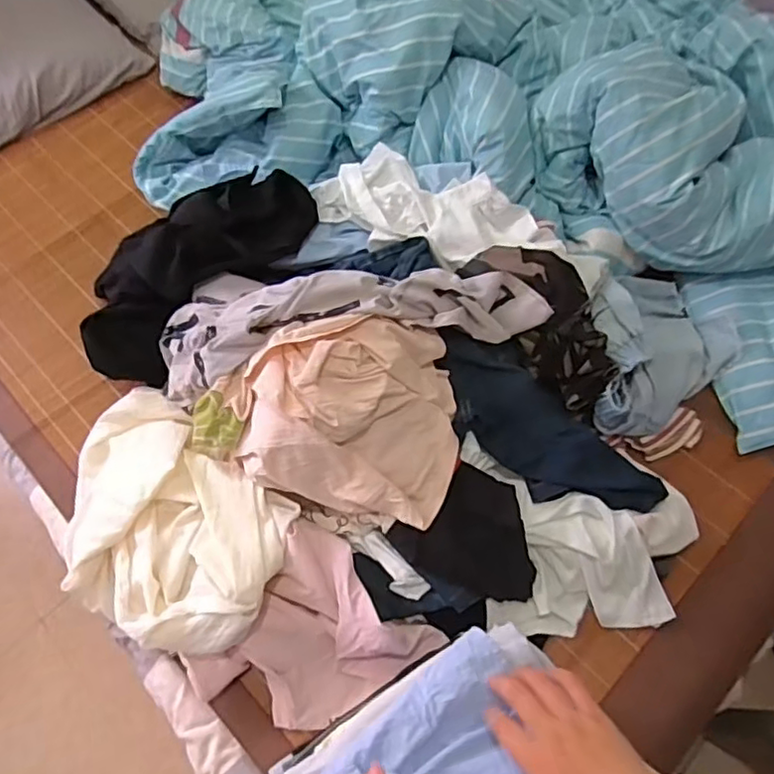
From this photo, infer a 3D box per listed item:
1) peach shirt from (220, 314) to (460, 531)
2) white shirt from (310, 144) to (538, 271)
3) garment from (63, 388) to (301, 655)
[{"bbox_3d":[-0.054,0.023,0.728,0.281,0.124,0.209,12,65,8],"label":"peach shirt"},{"bbox_3d":[0.054,-0.267,0.921,0.318,0.061,0.159,29,69,15],"label":"white shirt"},{"bbox_3d":[-0.277,0.164,0.754,0.339,0.084,0.248,31,69,16],"label":"garment"}]

